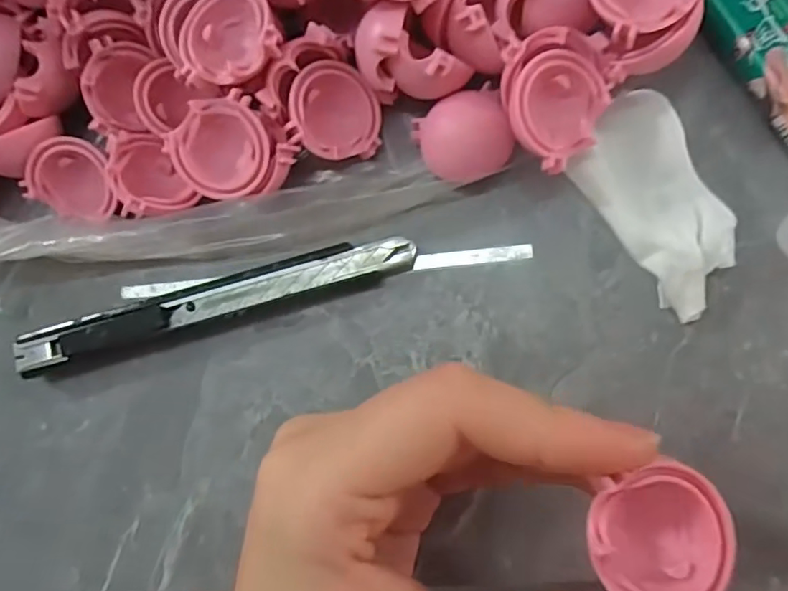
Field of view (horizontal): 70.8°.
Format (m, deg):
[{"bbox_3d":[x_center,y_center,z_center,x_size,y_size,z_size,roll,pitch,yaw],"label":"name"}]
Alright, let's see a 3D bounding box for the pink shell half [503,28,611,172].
[{"bbox_3d":[0.046,-0.055,0.160,0.029,0.023,0.039,18,86,8],"label":"pink shell half"}]

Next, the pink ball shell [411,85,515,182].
[{"bbox_3d":[0.022,-0.049,0.174,0.027,0.014,0.025,-18,82,4],"label":"pink ball shell"}]

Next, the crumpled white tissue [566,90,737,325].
[{"bbox_3d":[0.080,-0.028,0.164,0.034,0.014,0.064,-32,81,2],"label":"crumpled white tissue"}]

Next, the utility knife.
[{"bbox_3d":[-0.059,0.003,0.180,0.133,0.011,0.013,-15,82,5],"label":"utility knife"}]

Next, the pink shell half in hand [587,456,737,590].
[{"bbox_3d":[0.054,0.049,0.113,0.028,0.014,0.028,-1,84,7],"label":"pink shell half in hand"}]

